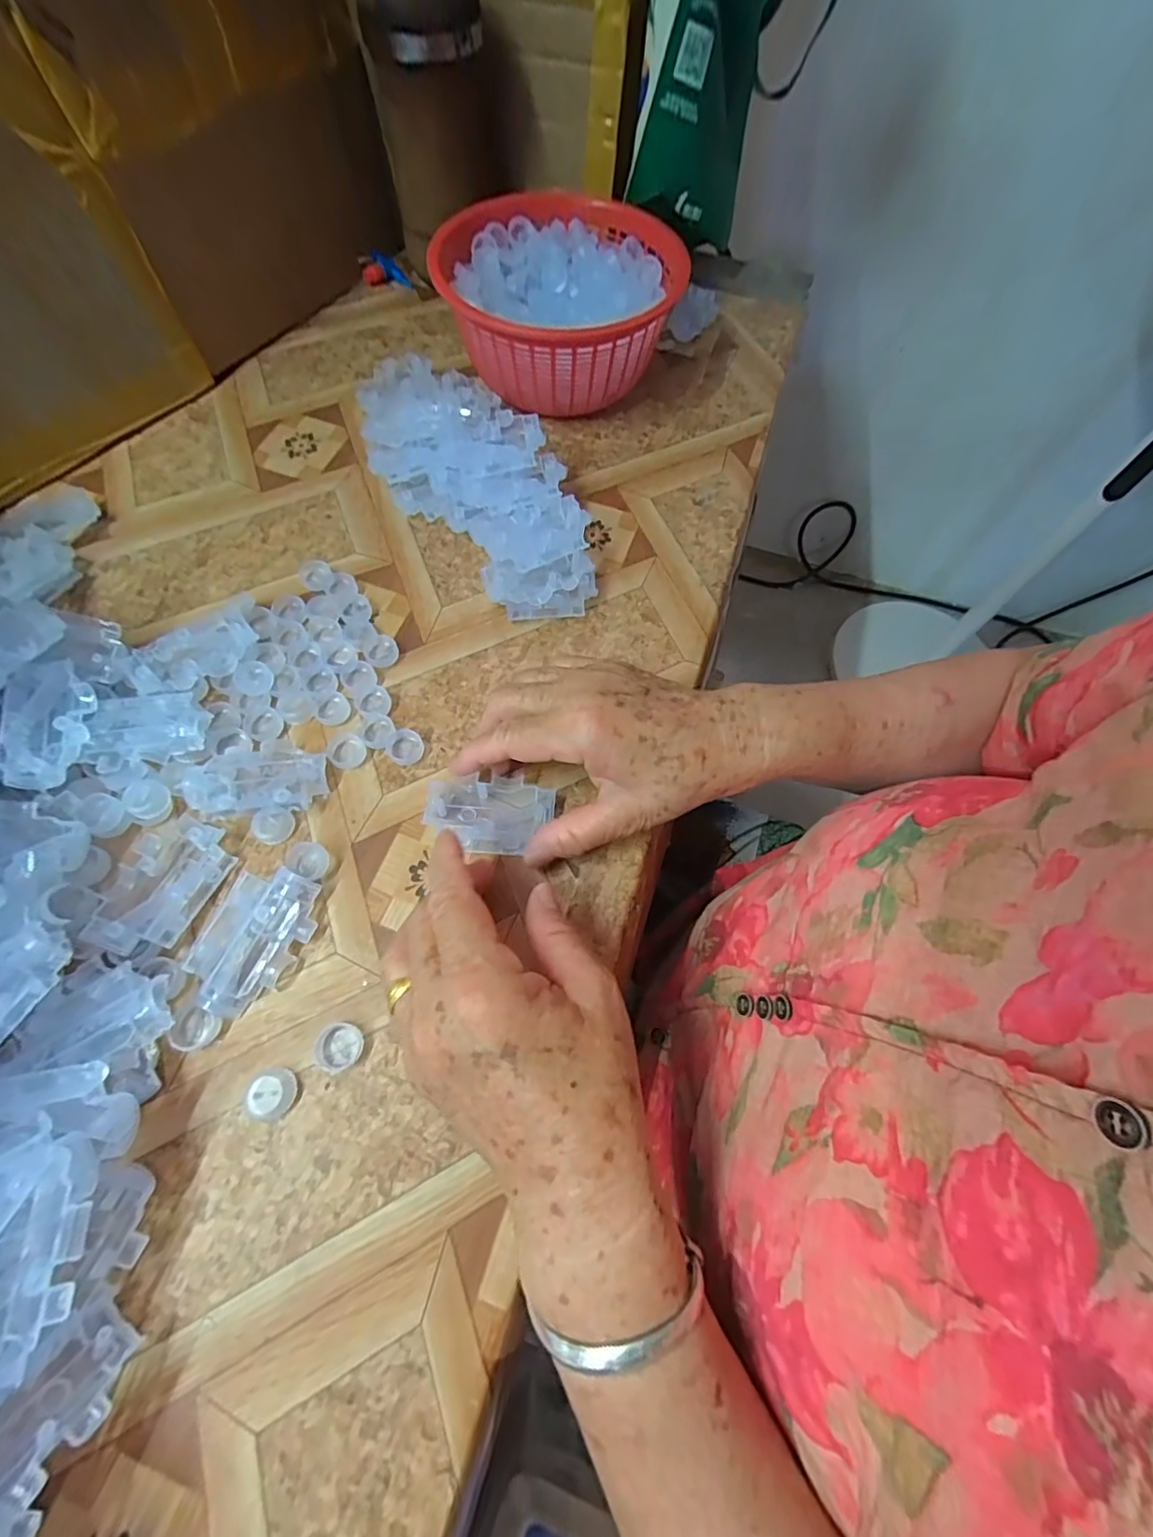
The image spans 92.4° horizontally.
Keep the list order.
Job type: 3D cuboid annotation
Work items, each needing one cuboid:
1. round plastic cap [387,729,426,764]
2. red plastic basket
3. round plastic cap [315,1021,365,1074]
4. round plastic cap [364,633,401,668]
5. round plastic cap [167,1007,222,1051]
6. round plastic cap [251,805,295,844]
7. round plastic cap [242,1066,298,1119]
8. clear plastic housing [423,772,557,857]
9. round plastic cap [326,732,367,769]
[{"bbox_3d":[-0.100,-0.013,0.324,0.021,0.004,0.021,1,65,-2],"label":"round plastic cap"},{"bbox_3d":[-0.012,-0.367,0.448,0.177,0.082,0.200,18,66,6],"label":"red plastic basket"},{"bbox_3d":[-0.112,0.130,0.258,0.021,0.006,0.019,-30,70,-15],"label":"round plastic cap"},{"bbox_3d":[-0.124,-0.075,0.351,0.021,0.004,0.023,1,65,-2],"label":"round plastic cap"},{"bbox_3d":[-0.179,0.122,0.258,0.020,0.008,0.017,13,65,4],"label":"round plastic cap"},{"bbox_3d":[-0.164,0.030,0.299,0.018,0.010,0.019,1,65,-2],"label":"round plastic cap"},{"bbox_3d":[-0.138,0.146,0.249,0.020,0.008,0.020,-28,69,-14],"label":"round plastic cap"},{"bbox_3d":[-0.048,0.024,0.305,0.068,0.010,0.043,9,65,2],"label":"clear plastic housing"},{"bbox_3d":[-0.135,-0.011,0.322,0.020,0.005,0.025,-35,71,-16],"label":"round plastic cap"}]

